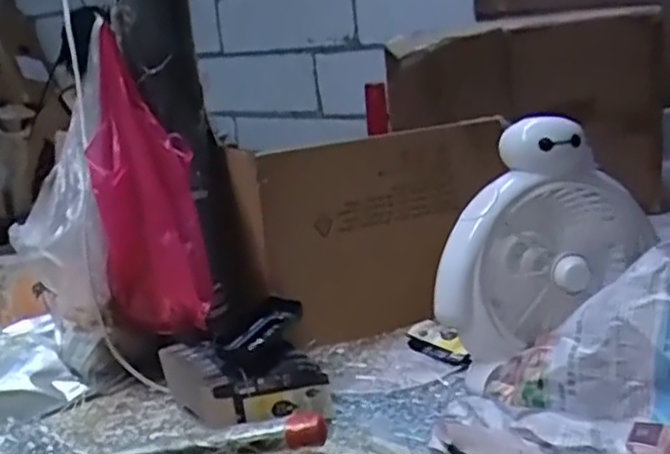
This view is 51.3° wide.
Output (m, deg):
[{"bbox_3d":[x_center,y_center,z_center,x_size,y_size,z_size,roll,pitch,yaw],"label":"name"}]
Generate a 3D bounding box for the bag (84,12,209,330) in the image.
[{"bbox_3d":[-0.207,-0.034,0.764,0.108,0.291,0.106,-10,18,-15],"label":"bag"}]

